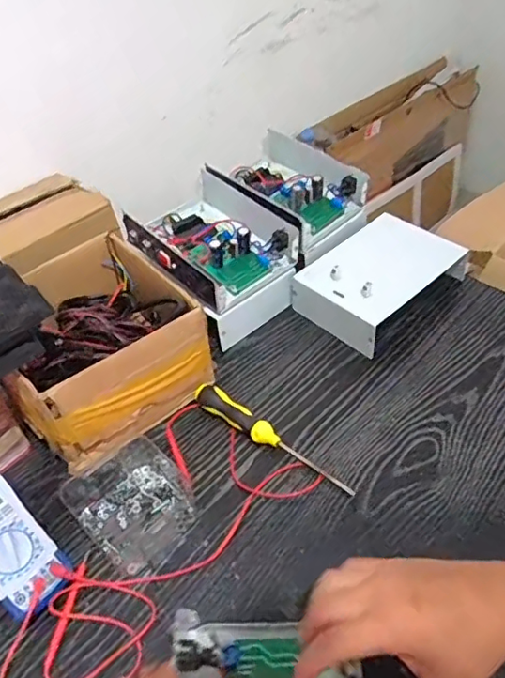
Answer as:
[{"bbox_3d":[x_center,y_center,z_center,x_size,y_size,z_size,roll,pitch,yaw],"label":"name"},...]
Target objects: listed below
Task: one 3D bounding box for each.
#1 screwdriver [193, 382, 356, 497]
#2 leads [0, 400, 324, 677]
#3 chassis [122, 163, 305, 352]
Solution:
[{"bbox_3d":[0.019,0.110,0.620,0.208,0.025,0.027,28,54,29],"label":"screwdriver"},{"bbox_3d":[-0.112,0.193,0.547,0.176,0.032,0.326,33,57,31],"label":"leads"},{"bbox_3d":[-0.046,-0.121,0.764,0.173,0.096,0.228,-37,53,-27],"label":"chassis"}]

